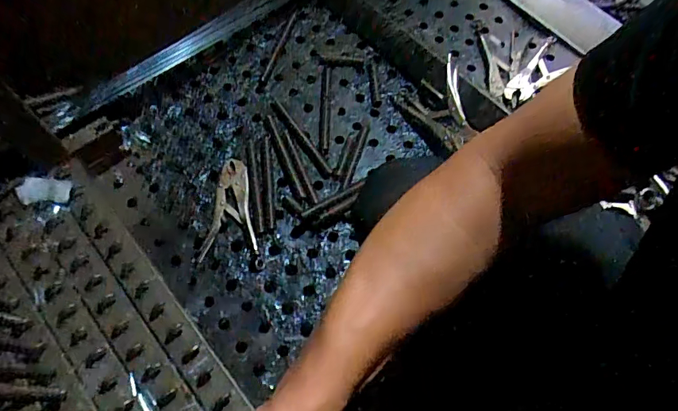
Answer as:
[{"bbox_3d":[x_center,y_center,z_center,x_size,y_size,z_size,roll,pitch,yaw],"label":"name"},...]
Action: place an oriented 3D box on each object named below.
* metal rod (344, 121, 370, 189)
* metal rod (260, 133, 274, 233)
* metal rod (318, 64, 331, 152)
[{"bbox_3d":[0.038,-0.107,0.972,0.017,0.013,0.163,17,67,5],"label":"metal rod"},{"bbox_3d":[-0.146,-0.046,0.928,0.022,0.015,0.213,-4,67,-4],"label":"metal rod"},{"bbox_3d":[-0.031,-0.212,1.023,0.021,0.019,0.226,2,67,-2],"label":"metal rod"}]

